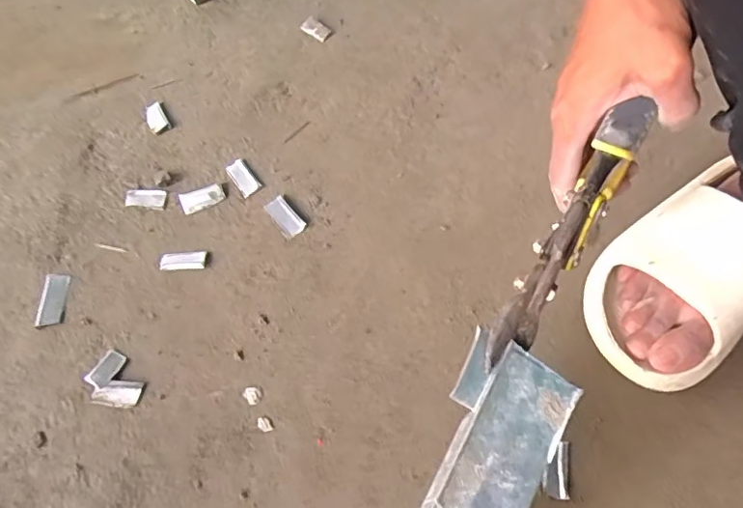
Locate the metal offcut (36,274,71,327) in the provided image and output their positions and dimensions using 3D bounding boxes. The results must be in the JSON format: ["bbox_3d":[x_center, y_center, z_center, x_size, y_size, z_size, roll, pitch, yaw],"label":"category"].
[{"bbox_3d":[-0.285,0.040,0.481,0.022,0.008,0.053,3,51,-19],"label":"metal offcut"}]

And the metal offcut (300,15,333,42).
[{"bbox_3d":[-0.066,-0.270,0.641,0.022,0.004,0.046,-40,66,-17],"label":"metal offcut"}]

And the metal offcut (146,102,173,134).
[{"bbox_3d":[-0.232,-0.146,0.581,0.021,0.007,0.039,-27,63,-11],"label":"metal offcut"}]

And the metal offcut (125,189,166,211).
[{"bbox_3d":[-0.226,-0.056,0.535,0.039,0.004,0.019,0,61,4],"label":"metal offcut"}]

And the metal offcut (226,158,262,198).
[{"bbox_3d":[-0.130,-0.079,0.541,0.020,0.011,0.040,-36,65,-15],"label":"metal offcut"}]

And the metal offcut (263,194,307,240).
[{"bbox_3d":[-0.085,-0.037,0.521,0.023,0.006,0.048,-37,65,-15],"label":"metal offcut"}]

